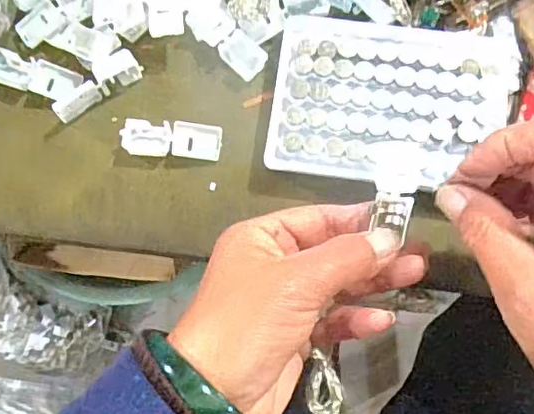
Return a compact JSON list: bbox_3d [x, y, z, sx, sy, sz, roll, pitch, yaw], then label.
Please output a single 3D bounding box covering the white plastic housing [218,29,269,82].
[{"bbox_3d":[-0.014,-0.090,0.339,0.026,0.009,0.020,39,80,9],"label":"white plastic housing"}]

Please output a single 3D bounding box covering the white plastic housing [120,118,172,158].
[{"bbox_3d":[-0.069,-0.040,0.326,0.027,0.009,0.021,4,77,2],"label":"white plastic housing"}]

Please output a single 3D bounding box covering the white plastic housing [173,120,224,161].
[{"bbox_3d":[-0.040,-0.037,0.325,0.027,0.010,0.019,7,77,2],"label":"white plastic housing"}]

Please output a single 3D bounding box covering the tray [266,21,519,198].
[{"bbox_3d":[0.071,-0.060,0.321,0.132,0.010,0.095,8,77,3],"label":"tray"}]

